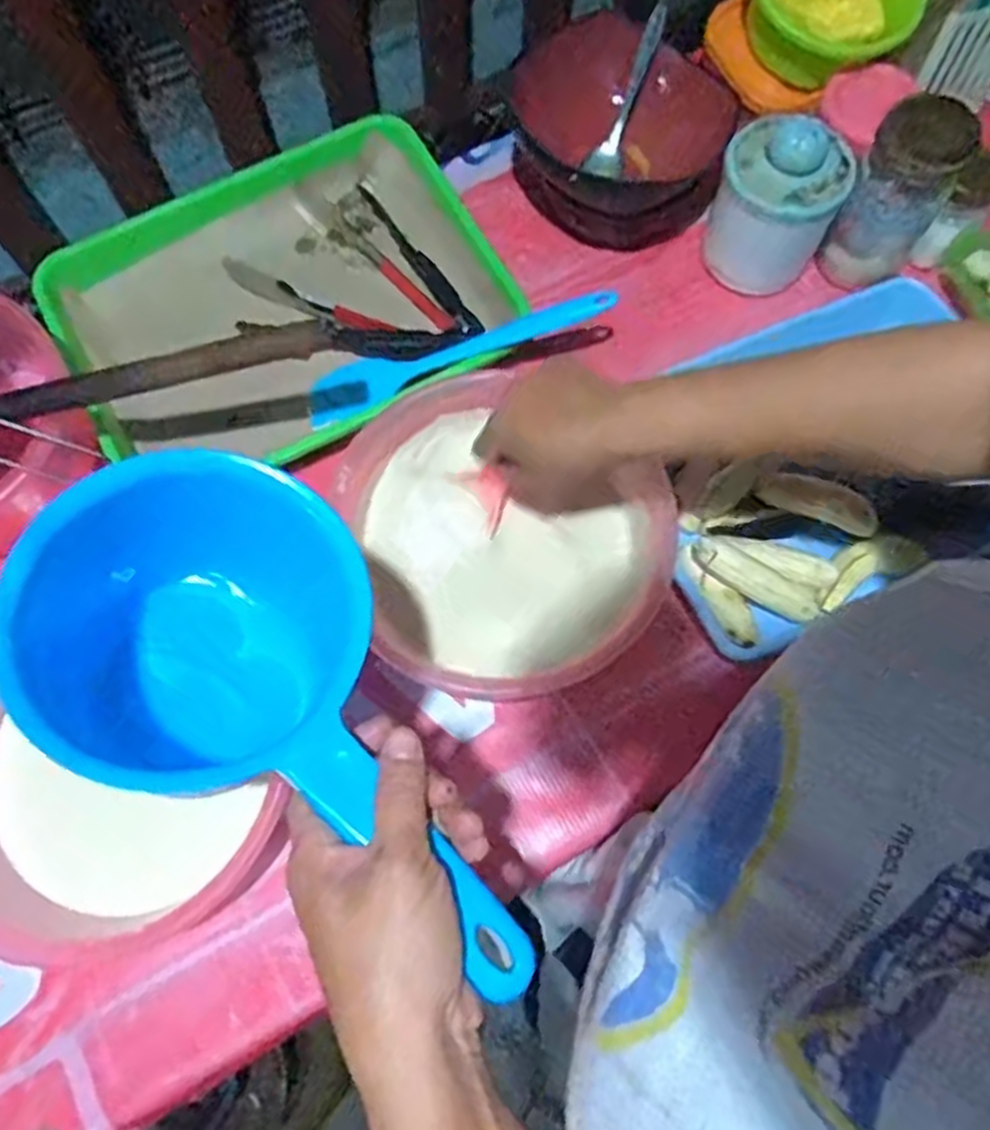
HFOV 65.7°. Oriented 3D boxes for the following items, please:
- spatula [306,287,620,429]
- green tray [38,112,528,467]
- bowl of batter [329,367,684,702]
[{"bbox_3d":[-0.032,-0.174,0.629,0.262,0.011,0.047,-17,72,11],"label":"spatula"},{"bbox_3d":[-0.186,-0.229,0.663,0.346,0.054,0.271,-31,75,-9],"label":"green tray"},{"bbox_3d":[-0.005,-0.010,0.568,0.235,0.096,0.200,38,76,11],"label":"bowl of batter"}]

